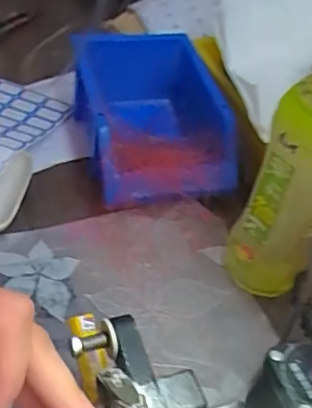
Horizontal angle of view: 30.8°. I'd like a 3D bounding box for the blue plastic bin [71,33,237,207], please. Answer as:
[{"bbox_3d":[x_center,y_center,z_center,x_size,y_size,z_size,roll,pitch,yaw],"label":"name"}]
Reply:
[{"bbox_3d":[-0.007,-0.078,0.543,0.123,0.081,0.180,-5,47,-16],"label":"blue plastic bin"}]

